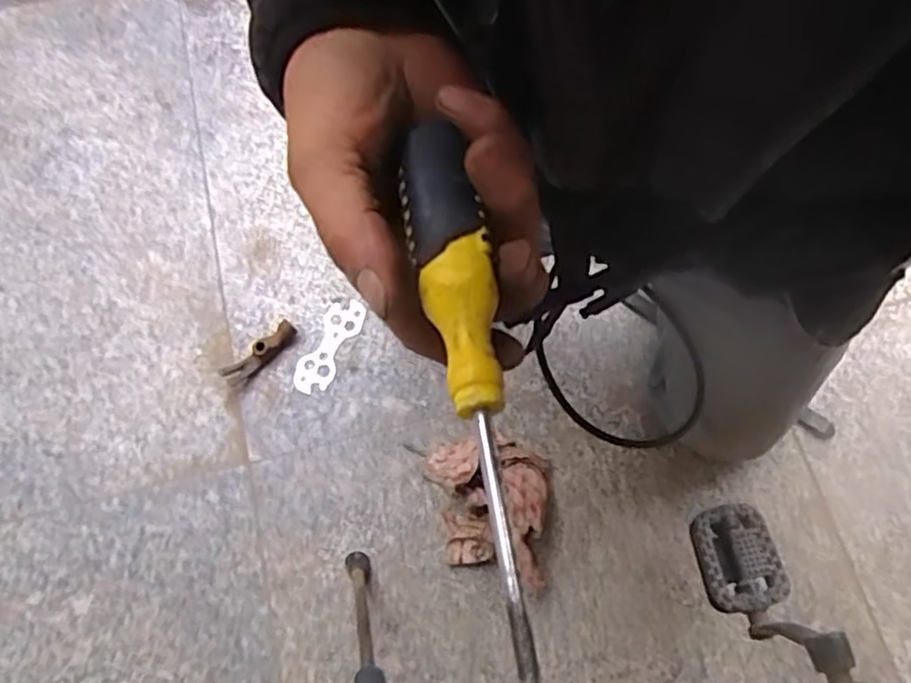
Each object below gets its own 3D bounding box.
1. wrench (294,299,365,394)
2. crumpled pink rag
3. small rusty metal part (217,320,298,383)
[{"bbox_3d":[-0.157,0.006,0.865,0.048,0.006,0.128,23,72,9],"label":"wrench"},{"bbox_3d":[0.032,0.176,0.761,0.138,0.062,0.160,7,70,3],"label":"crumpled pink rag"},{"bbox_3d":[-0.241,0.014,0.853,0.103,0.019,0.026,-37,74,-12],"label":"small rusty metal part"}]

